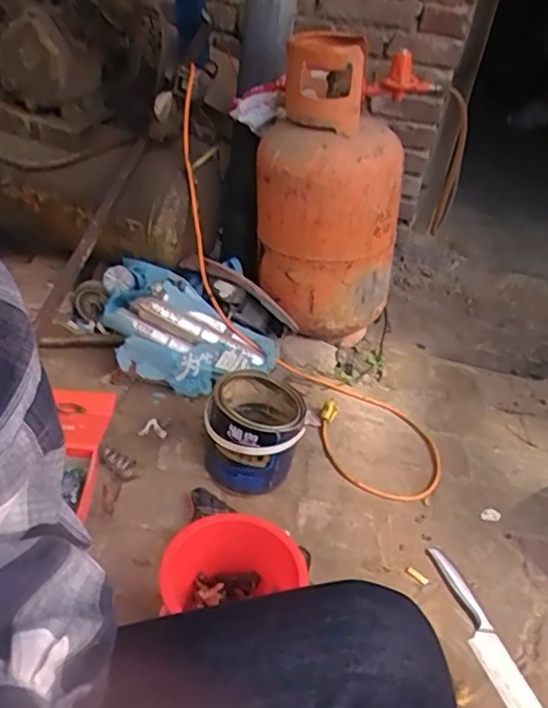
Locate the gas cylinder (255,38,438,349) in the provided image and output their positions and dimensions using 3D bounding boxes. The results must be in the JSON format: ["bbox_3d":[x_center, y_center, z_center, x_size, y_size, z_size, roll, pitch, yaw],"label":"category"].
[{"bbox_3d":[0.125,-0.372,1.406,0.333,0.614,0.332,2,33,-10],"label":"gas cylinder"}]

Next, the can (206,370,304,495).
[{"bbox_3d":[-0.039,0.144,1.087,0.166,0.141,0.199,7,33,-2],"label":"can"}]

